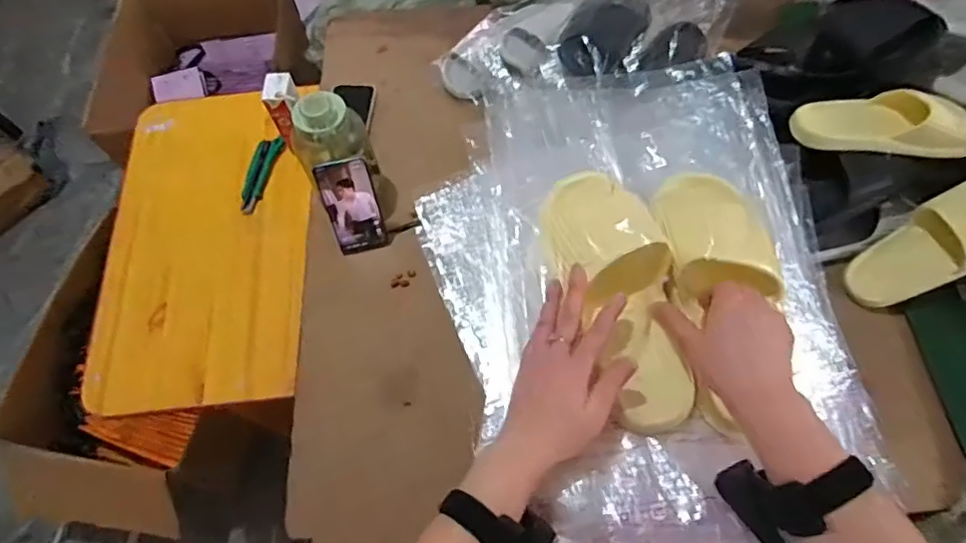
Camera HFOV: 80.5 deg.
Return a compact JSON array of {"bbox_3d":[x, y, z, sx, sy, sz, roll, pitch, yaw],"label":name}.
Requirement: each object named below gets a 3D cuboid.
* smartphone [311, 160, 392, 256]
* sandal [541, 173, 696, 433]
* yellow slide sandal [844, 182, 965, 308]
[{"bbox_3d":[-0.193,-0.093,0.848,0.077,0.157,0.016,-11,44,-3],"label":"smartphone"},{"bbox_3d":[0.134,0.016,0.550,0.105,0.070,0.263,-16,76,-5],"label":"sandal"},{"bbox_3d":[0.655,-0.044,0.800,0.268,0.070,0.109,-37,66,14],"label":"yellow slide sandal"}]

